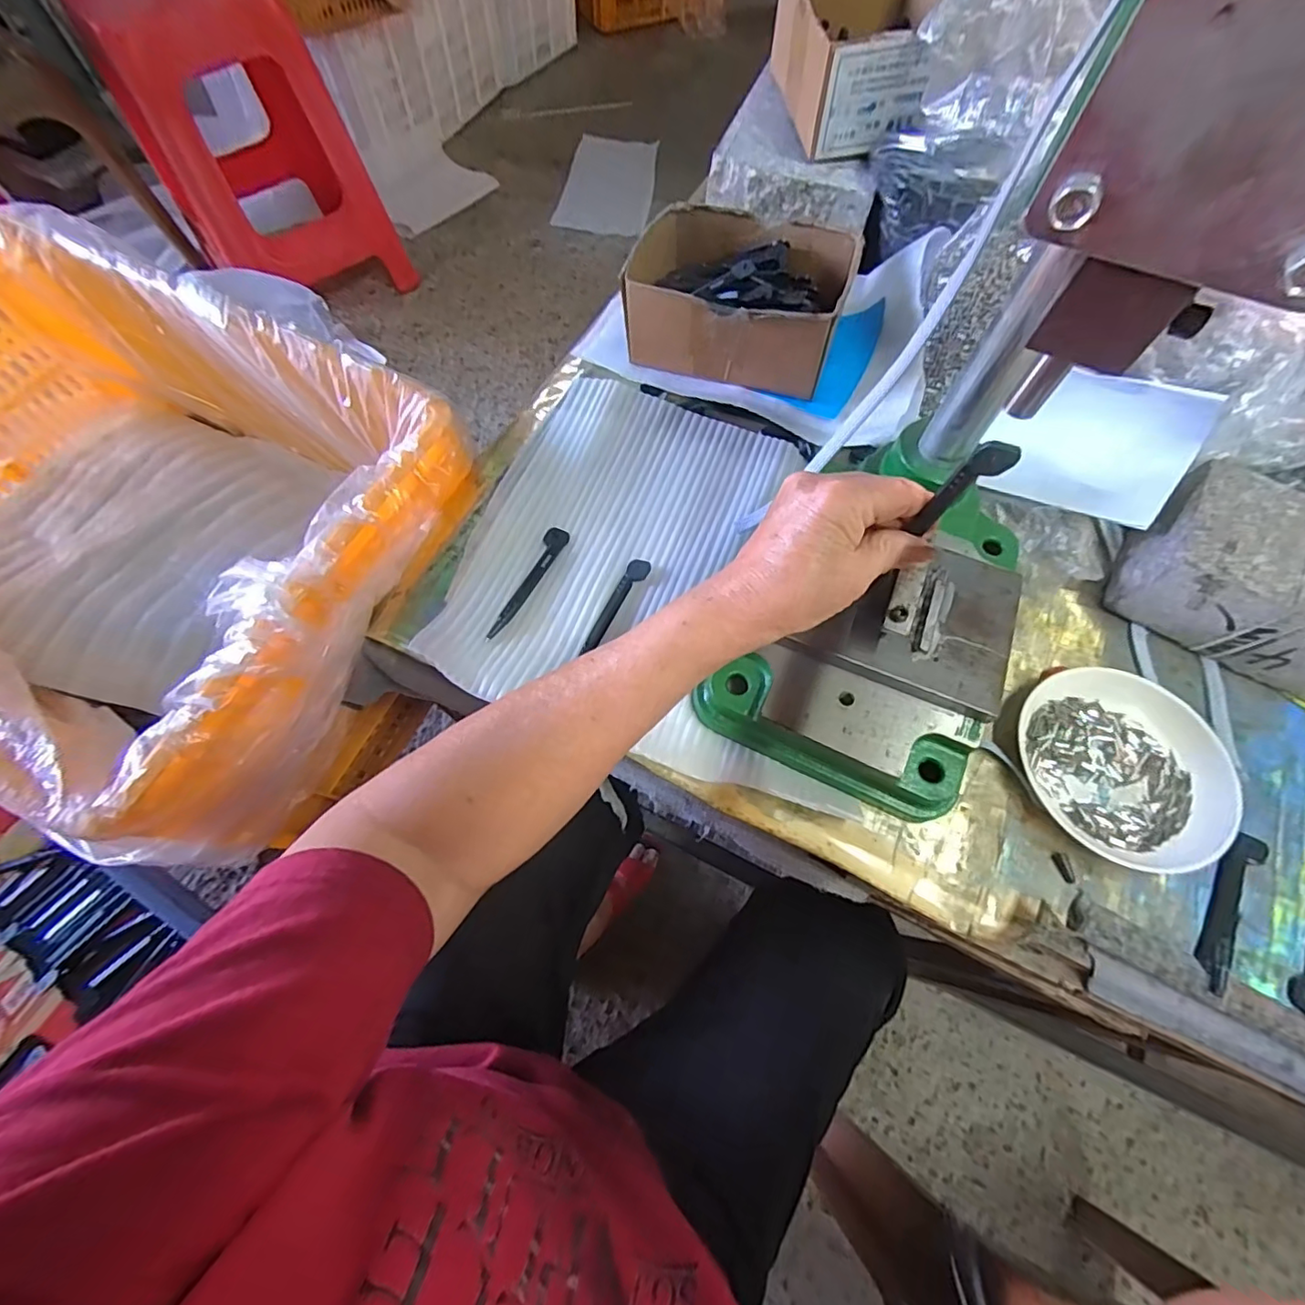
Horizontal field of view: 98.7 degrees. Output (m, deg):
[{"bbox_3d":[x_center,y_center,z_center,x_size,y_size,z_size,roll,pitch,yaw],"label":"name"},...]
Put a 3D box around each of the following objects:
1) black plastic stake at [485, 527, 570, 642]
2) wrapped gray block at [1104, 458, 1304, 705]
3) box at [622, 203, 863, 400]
[{"bbox_3d":[-0.086,-0.049,0.387,0.015,0.008,0.099,23,68,8],"label":"black plastic stake"},{"bbox_3d":[0.401,-0.045,0.364,0.149,0.068,0.097,30,69,11],"label":"wrapped gray block"},{"bbox_3d":[0.069,-0.290,0.460,0.164,0.072,0.131,15,67,5],"label":"box"}]

